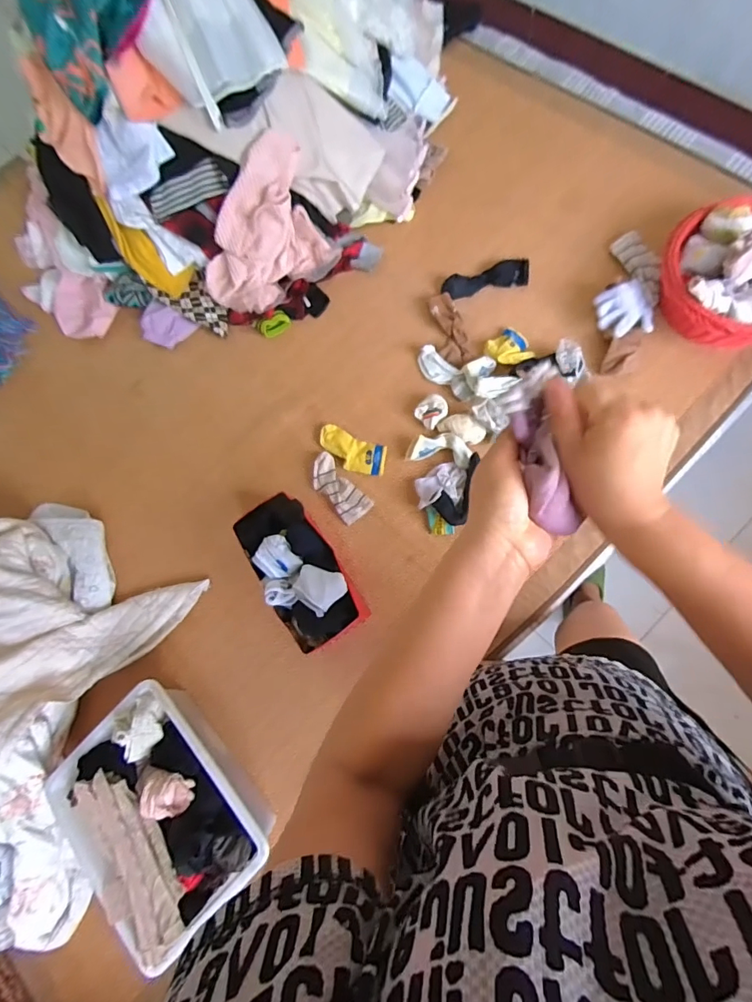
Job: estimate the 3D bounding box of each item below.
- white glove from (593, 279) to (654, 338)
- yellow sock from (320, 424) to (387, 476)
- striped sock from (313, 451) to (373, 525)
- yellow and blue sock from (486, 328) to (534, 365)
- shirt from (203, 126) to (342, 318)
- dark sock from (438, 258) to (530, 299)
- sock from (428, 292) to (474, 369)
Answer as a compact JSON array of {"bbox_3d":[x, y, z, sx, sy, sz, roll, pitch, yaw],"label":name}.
[{"bbox_3d":[0.464,-0.356,0.840,0.089,0.024,0.093,-6,82,6],"label":"white glove"},{"bbox_3d":[-0.049,-0.102,0.937,0.149,0.020,0.073,22,86,9],"label":"yellow sock"},{"bbox_3d":[-0.077,-0.026,0.916,0.067,0.022,0.146,-42,80,0],"label":"striped sock"},{"bbox_3d":[0.266,-0.311,0.910,0.085,0.025,0.079,-15,81,5],"label":"yellow and blue sock"},{"bbox_3d":[-0.239,-0.552,0.953,0.304,0.170,0.194,-35,77,2],"label":"shirt"},{"bbox_3d":[0.229,-0.467,0.941,0.180,0.014,0.062,-10,82,5],"label":"dark sock"},{"bbox_3d":[0.154,-0.355,0.933,0.059,0.016,0.166,-12,82,5],"label":"sock"}]

